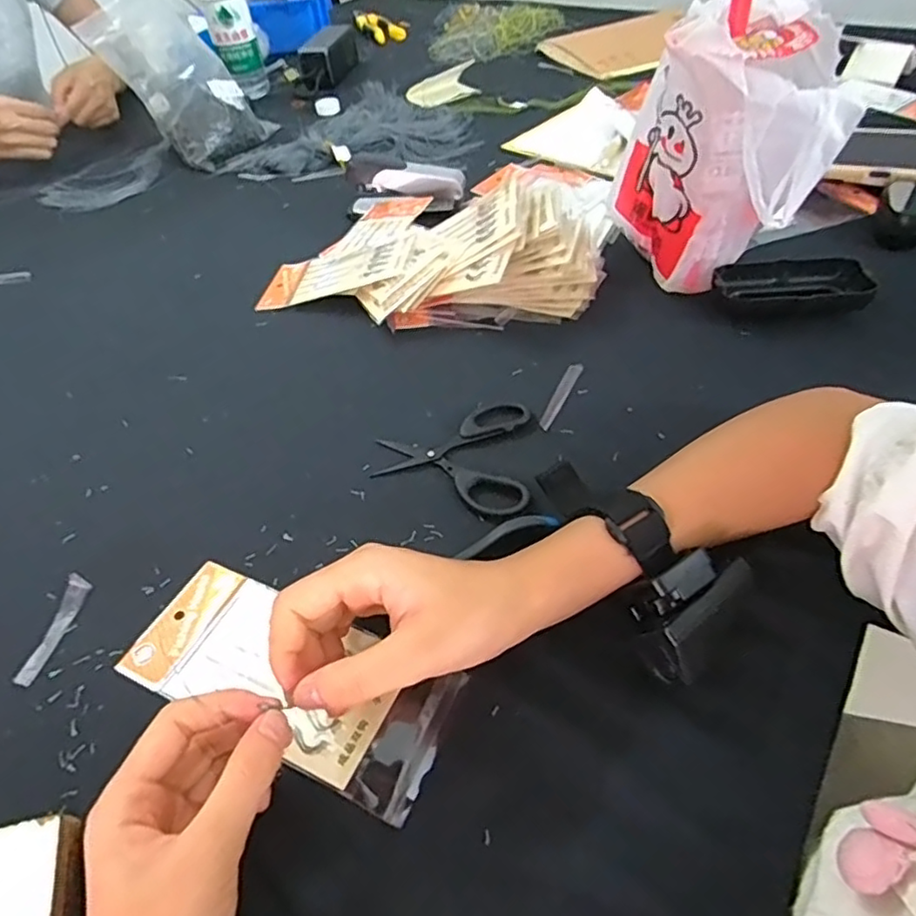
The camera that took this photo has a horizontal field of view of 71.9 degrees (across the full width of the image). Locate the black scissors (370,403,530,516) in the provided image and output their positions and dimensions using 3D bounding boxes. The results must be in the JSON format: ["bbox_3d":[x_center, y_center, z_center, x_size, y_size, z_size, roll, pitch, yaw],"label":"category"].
[{"bbox_3d":[-0.004,-0.003,0.411,0.098,0.009,0.097,1,48,6],"label":"black scissors"}]

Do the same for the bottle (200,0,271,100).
[{"bbox_3d":[-0.322,-0.627,0.873,0.061,0.211,0.058,-16,49,-9],"label":"bottle"}]

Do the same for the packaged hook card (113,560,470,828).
[{"bbox_3d":[-0.088,0.112,0.321,0.175,0.004,0.074,21,54,25],"label":"packaged hook card"}]

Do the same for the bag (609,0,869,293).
[{"bbox_3d":[0.193,-0.216,0.456,0.099,0.194,0.133,-10,48,-3],"label":"bag"}]

